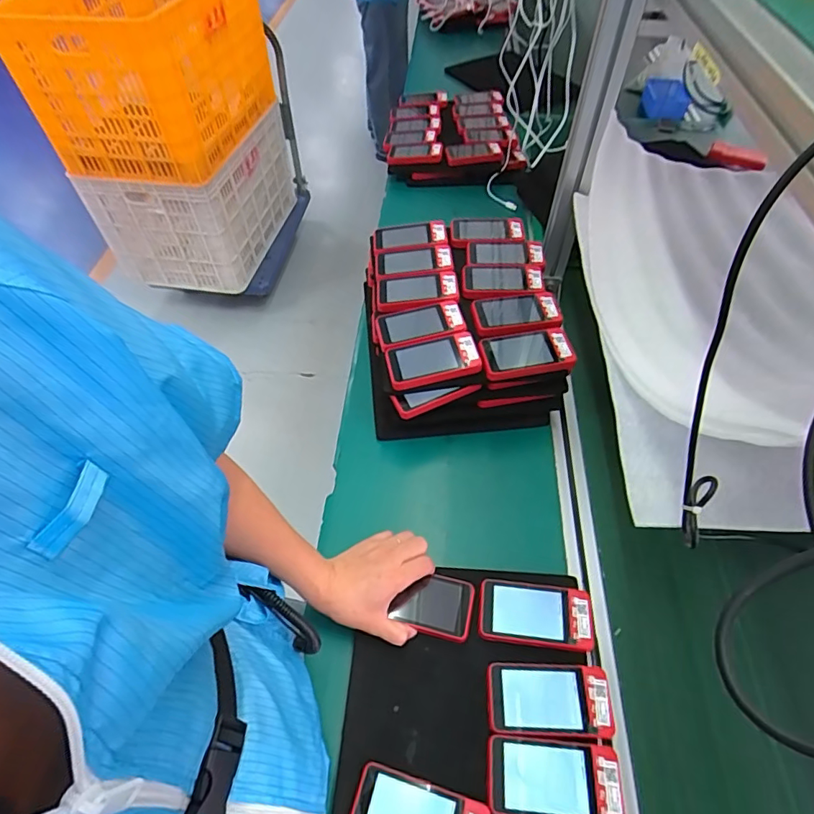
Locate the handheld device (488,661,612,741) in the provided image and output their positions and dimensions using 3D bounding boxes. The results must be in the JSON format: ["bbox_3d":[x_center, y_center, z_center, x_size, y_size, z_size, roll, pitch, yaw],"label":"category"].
[{"bbox_3d":[0.142,0.292,0.505,0.118,0.015,0.062,3,53,3],"label":"handheld device"}]

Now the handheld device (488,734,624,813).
[{"bbox_3d":[0.136,0.344,0.466,0.116,0.016,0.062,4,53,4],"label":"handheld device"}]

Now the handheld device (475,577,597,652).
[{"bbox_3d":[0.141,0.226,0.553,0.120,0.014,0.065,7,53,6],"label":"handheld device"}]

